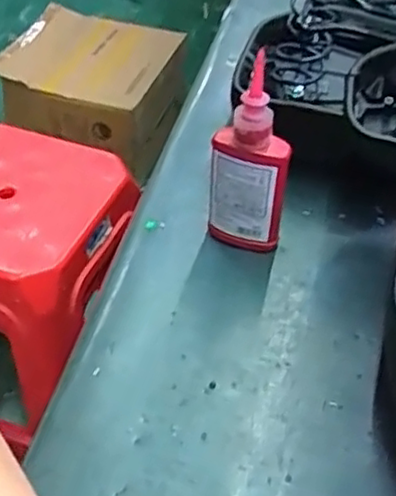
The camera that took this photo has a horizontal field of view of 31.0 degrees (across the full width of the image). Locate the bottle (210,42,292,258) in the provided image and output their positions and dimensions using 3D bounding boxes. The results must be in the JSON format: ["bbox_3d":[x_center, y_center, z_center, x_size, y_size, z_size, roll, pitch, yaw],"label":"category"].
[{"bbox_3d":[0.035,-0.059,0.509,0.054,0.150,0.026,11,43,11],"label":"bottle"}]

